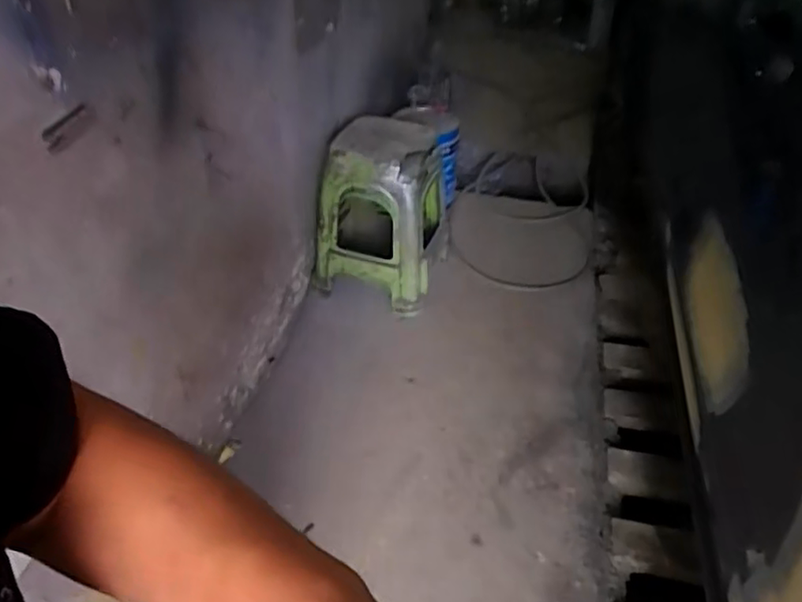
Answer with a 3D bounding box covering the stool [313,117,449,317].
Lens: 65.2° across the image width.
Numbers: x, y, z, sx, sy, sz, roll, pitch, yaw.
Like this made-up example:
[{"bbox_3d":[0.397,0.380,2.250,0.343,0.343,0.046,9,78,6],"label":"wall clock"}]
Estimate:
[{"bbox_3d":[-0.057,-0.245,1.801,0.374,0.501,0.309,4,42,1],"label":"stool"}]

